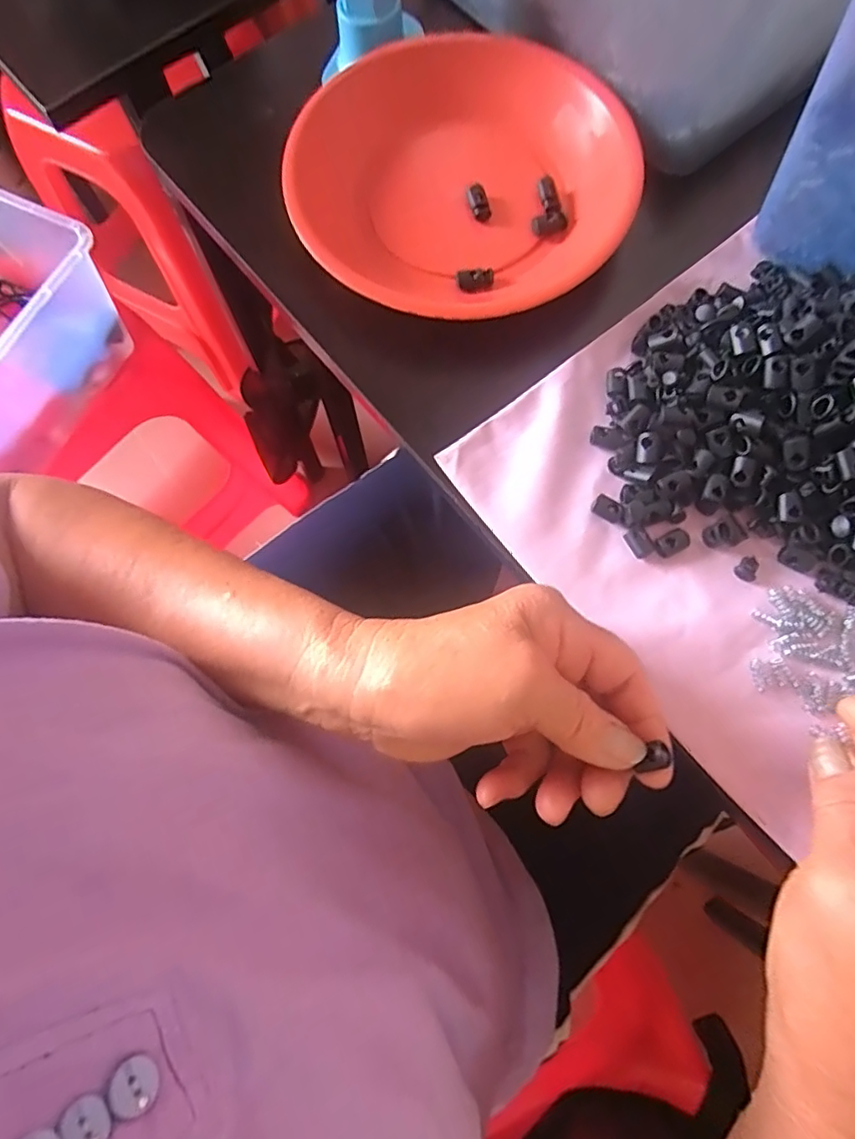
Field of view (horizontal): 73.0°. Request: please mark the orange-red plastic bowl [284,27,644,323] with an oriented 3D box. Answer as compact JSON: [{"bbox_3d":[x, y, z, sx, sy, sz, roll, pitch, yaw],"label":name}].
[{"bbox_3d":[0.019,-0.231,0.329,0.183,0.033,0.166,0,75,2],"label":"orange-red plastic bowl"}]

